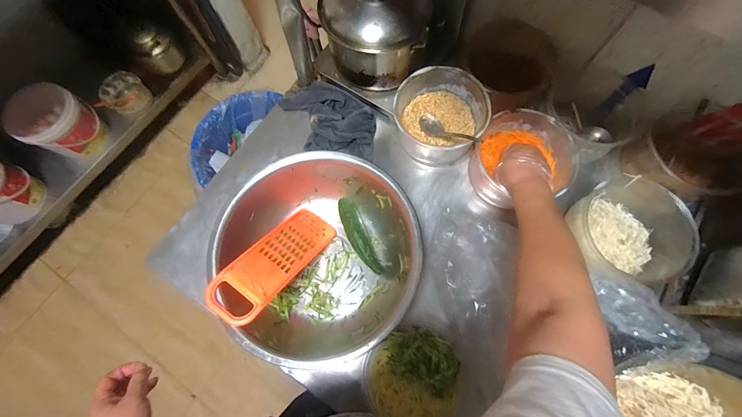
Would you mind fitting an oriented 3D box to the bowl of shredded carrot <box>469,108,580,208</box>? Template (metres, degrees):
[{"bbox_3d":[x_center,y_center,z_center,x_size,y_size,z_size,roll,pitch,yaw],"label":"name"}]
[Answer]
[{"bbox_3d":[0.286,-0.091,0.605,0.169,0.086,0.179,-1,73,2],"label":"bowl of shredded carrot"}]

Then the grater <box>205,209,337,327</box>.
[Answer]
[{"bbox_3d":[-0.157,0.087,0.539,0.087,0.031,0.235,34,47,11],"label":"grater"}]

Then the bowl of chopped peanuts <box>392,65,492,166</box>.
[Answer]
[{"bbox_3d":[0.134,-0.179,0.624,0.168,0.091,0.159,-1,73,2],"label":"bowl of chopped peanuts"}]

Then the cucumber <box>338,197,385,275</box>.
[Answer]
[{"bbox_3d":[-0.022,0.052,0.591,0.036,0.033,0.153,-22,74,-4],"label":"cucumber"}]

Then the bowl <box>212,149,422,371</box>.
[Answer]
[{"bbox_3d":[-0.075,0.072,0.556,0.317,0.121,0.289,-1,73,2],"label":"bowl"}]

